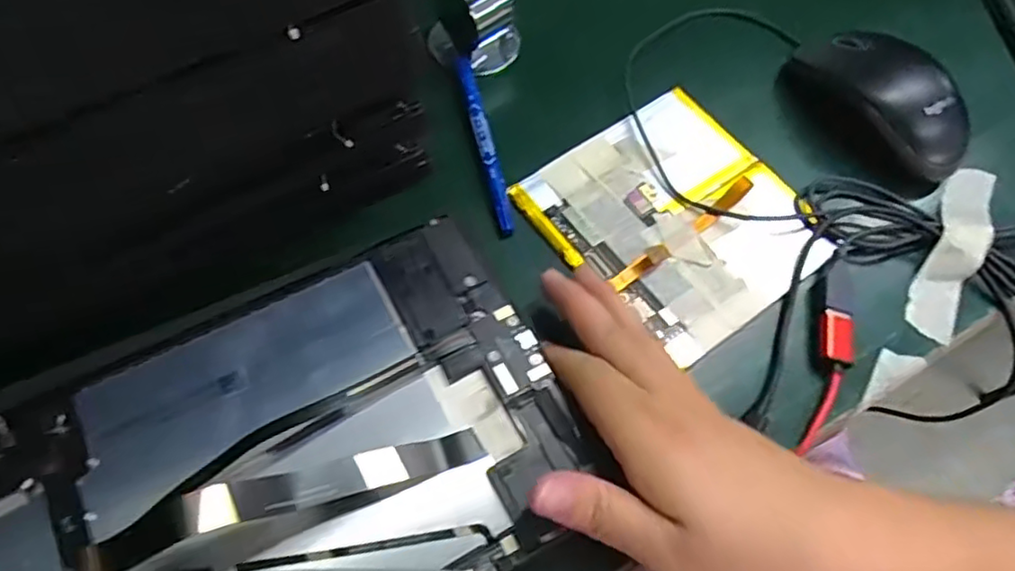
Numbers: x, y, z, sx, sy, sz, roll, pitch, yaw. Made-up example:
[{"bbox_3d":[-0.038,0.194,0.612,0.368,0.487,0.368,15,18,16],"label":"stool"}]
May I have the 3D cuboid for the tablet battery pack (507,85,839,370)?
[{"bbox_3d":[0.089,-0.037,0.337,0.123,0.008,0.129,-34,69,-17],"label":"tablet battery pack"}]

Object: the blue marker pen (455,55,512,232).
[{"bbox_3d":[-0.013,-0.080,0.351,0.010,0.010,0.117,-11,64,-8],"label":"blue marker pen"}]

